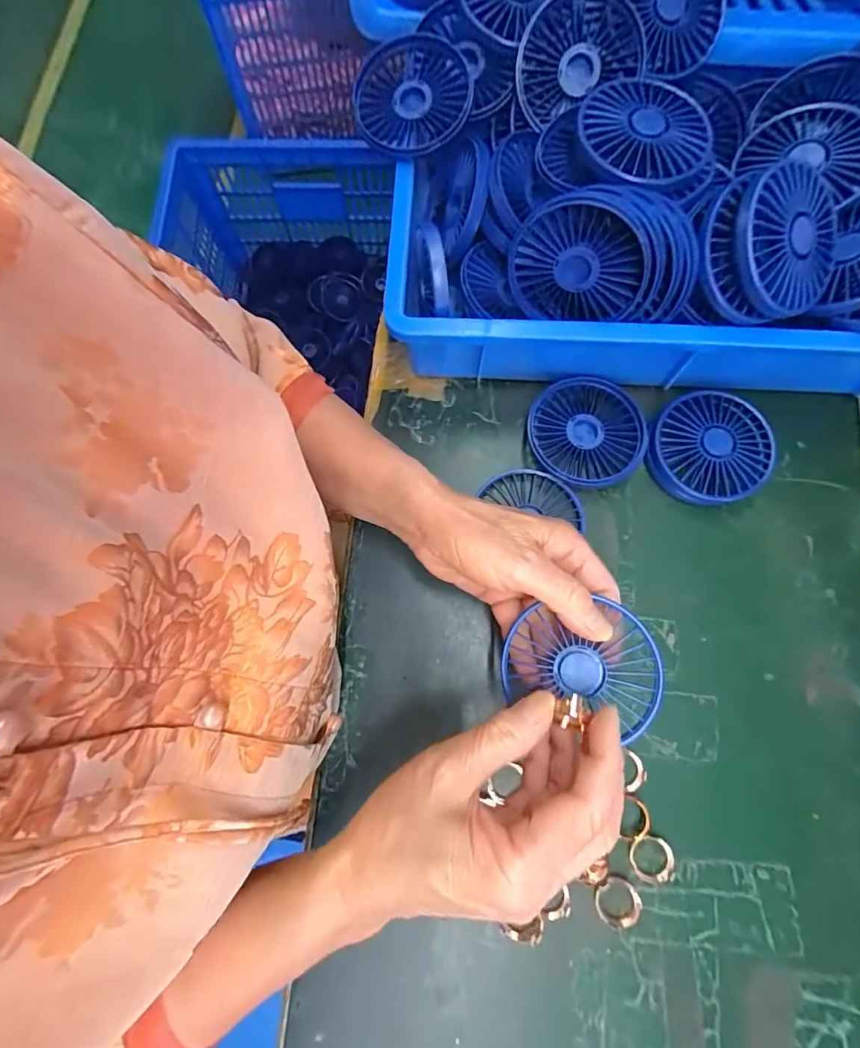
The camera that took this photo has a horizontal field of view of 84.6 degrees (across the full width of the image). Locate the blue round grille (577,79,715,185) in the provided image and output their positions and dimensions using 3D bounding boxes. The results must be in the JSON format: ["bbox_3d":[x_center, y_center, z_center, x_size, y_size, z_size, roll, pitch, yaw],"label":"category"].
[{"bbox_3d":[0.137,-0.252,0.302,0.077,0.013,0.081,0,76,1],"label":"blue round grille"}]

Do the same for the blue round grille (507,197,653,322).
[{"bbox_3d":[0.098,-0.171,0.312,0.087,0.077,0.018,18,62,20],"label":"blue round grille"}]

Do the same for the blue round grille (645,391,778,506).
[{"bbox_3d":[0.215,-0.058,0.365,0.085,0.029,0.084,0,76,1],"label":"blue round grille"}]

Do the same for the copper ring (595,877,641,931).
[{"bbox_3d":[0.120,0.244,0.305,0.028,0.009,0.027,0,76,1],"label":"copper ring"}]

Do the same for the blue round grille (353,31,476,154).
[{"bbox_3d":[-0.012,-0.315,0.350,0.080,0.020,0.090,11,86,9],"label":"blue round grille"}]

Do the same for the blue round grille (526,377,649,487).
[{"bbox_3d":[0.122,-0.070,0.372,0.089,0.024,0.083,0,76,1],"label":"blue round grille"}]

